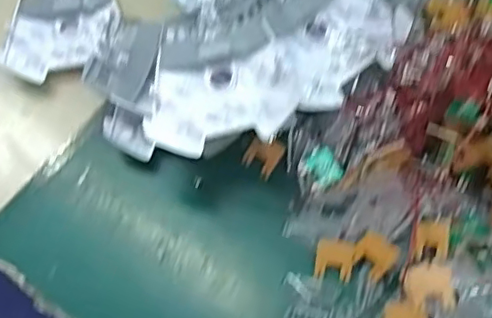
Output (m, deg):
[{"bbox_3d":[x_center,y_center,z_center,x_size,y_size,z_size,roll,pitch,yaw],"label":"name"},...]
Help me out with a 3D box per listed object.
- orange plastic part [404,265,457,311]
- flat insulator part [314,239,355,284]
[{"bbox_3d":[0.115,0.080,0.365,0.029,0.005,0.026,-2,78,12],"label":"orange plastic part"},{"bbox_3d":[0.061,0.070,0.398,0.025,0.004,0.027,7,92,9],"label":"flat insulator part"}]

